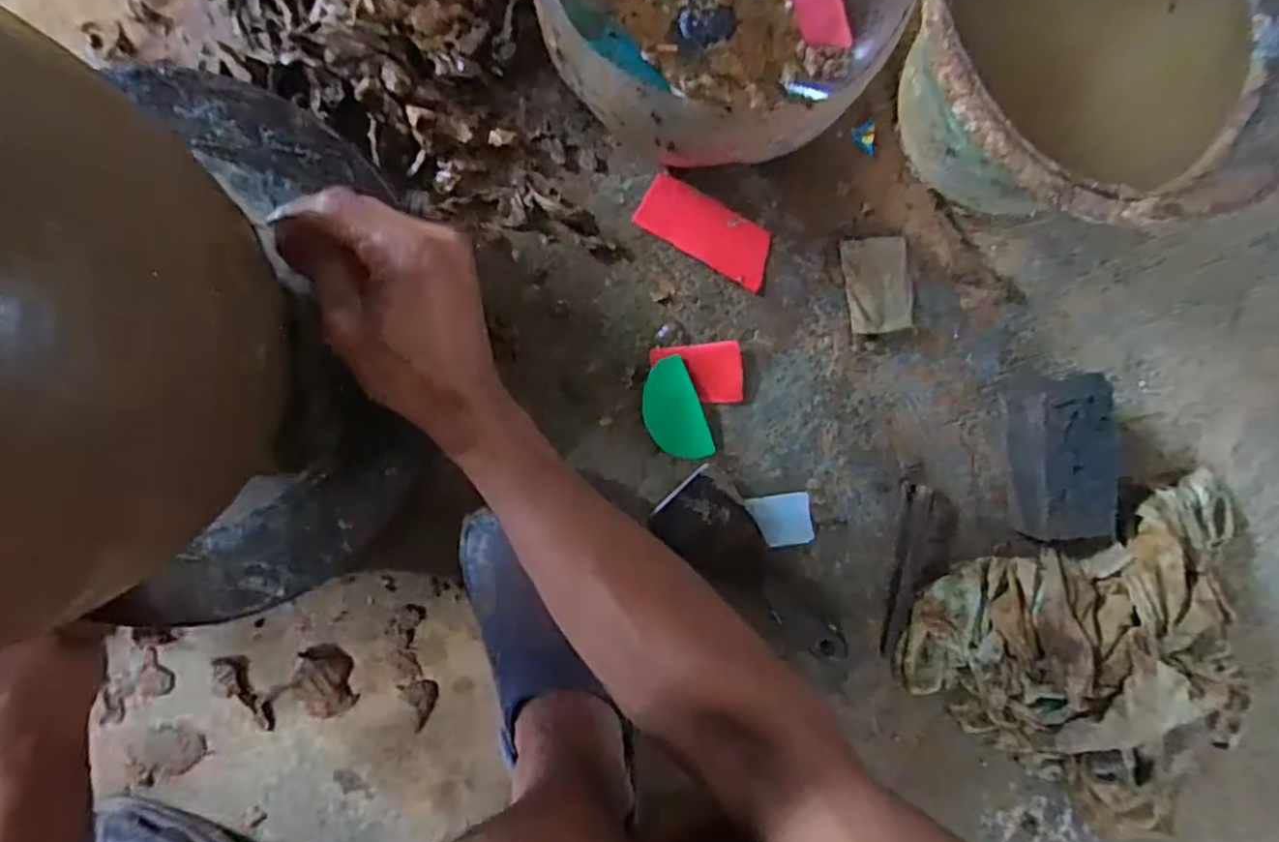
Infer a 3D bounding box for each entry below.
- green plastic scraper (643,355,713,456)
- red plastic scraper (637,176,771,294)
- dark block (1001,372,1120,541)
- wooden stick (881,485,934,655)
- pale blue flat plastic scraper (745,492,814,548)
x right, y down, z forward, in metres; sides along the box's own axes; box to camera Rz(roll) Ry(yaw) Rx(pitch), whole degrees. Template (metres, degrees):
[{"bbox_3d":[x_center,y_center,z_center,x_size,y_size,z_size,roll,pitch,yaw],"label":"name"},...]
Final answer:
[{"bbox_3d":[0.027,-0.007,0.552,0.044,0.006,0.083,-21,95,-3],"label":"green plastic scraper"},{"bbox_3d":[0.055,-0.152,0.552,0.110,0.004,0.047,30,85,-4],"label":"red plastic scraper"},{"bbox_3d":[0.335,0.030,0.546,0.060,0.070,0.122,-6,94,-4],"label":"dark block"},{"bbox_3d":[0.224,0.125,0.573,0.026,0.006,0.141,5,93,-5],"label":"wooden stick"},{"bbox_3d":[0.115,0.080,0.557,0.052,0.004,0.040,-5,82,-10],"label":"pale blue flat plastic scraper"}]

